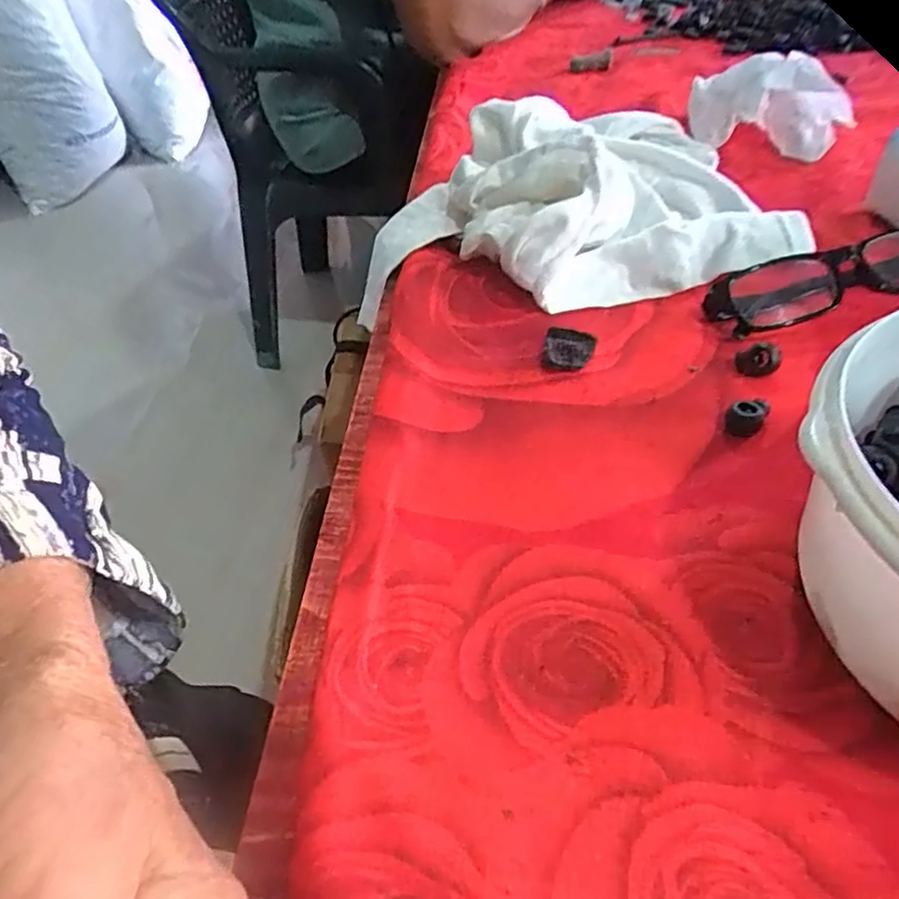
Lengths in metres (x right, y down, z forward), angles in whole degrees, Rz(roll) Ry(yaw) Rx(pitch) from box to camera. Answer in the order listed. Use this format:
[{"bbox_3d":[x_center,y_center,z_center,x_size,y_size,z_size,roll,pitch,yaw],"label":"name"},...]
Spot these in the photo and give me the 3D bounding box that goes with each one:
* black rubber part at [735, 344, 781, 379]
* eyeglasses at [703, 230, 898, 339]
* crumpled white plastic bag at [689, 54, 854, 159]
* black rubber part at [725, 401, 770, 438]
[{"bbox_3d":[0.145,-0.043,0.318,0.018,0.008,0.018,6,44,12],"label":"black rubber part"},{"bbox_3d":[0.204,-0.089,0.349,0.134,0.033,0.038,-12,43,-7],"label":"eyeglasses"},{"bbox_3d":[0.243,-0.266,0.516,0.113,0.062,0.073,9,45,15],"label":"crumpled white plastic bag"},{"bbox_3d":[0.128,-0.014,0.292,0.015,0.011,0.016,19,48,24],"label":"black rubber part"}]

